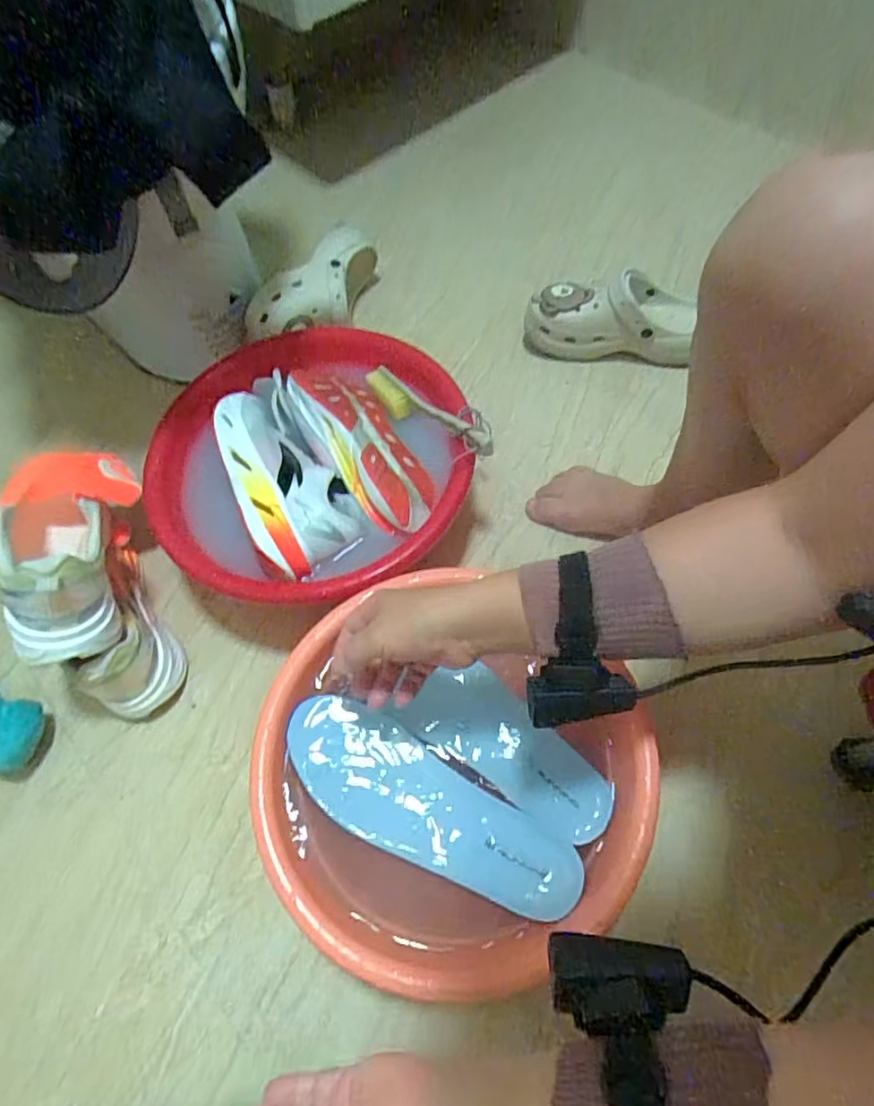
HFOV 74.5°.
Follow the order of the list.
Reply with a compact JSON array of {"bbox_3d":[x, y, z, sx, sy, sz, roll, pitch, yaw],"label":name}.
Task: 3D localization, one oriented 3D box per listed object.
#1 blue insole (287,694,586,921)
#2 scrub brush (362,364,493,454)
[{"bbox_3d":[-0.011,0.228,0.508,0.277,0.028,0.094,29,69,16],"label":"blue insole"},{"bbox_3d":[-0.015,-0.165,0.666,0.033,0.029,0.217,-42,53,-15],"label":"scrub brush"}]

